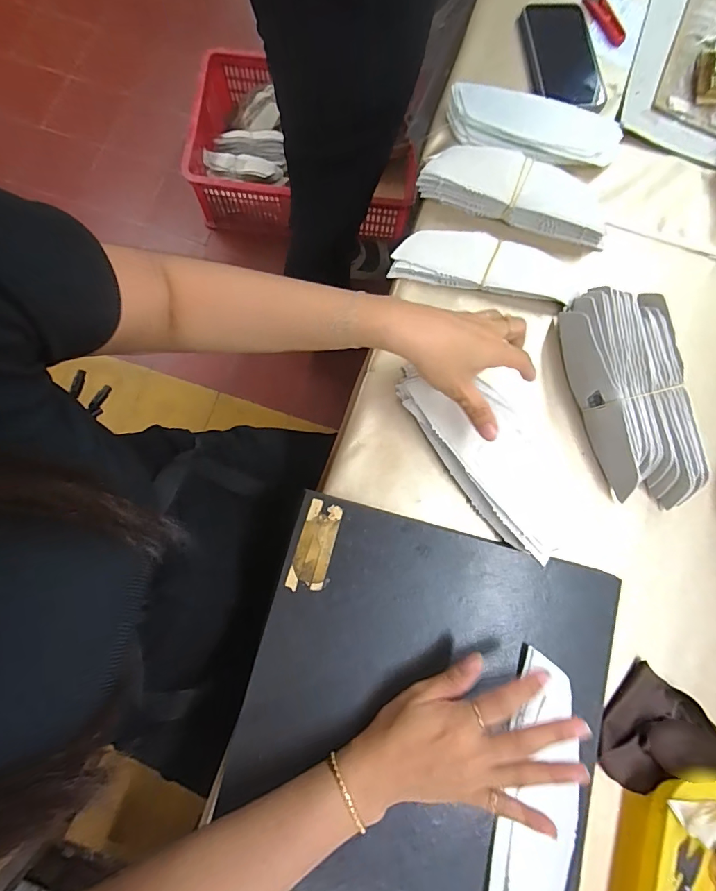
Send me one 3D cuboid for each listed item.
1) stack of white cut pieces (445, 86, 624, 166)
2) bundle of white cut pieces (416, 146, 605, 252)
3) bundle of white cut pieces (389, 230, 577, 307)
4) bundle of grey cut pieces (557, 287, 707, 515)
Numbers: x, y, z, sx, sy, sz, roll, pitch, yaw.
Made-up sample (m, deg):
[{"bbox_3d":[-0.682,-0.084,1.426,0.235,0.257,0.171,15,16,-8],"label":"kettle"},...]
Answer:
[{"bbox_3d":[0.206,-0.368,0.503,0.199,0.031,0.074,8,78,-2],"label":"stack of white cut pieces"},{"bbox_3d":[0.174,-0.276,0.475,0.211,0.045,0.056,15,79,0],"label":"bundle of white cut pieces"},{"bbox_3d":[0.139,-0.195,0.473,0.198,0.025,0.061,9,78,-2],"label":"bundle of white cut pieces"},{"bbox_3d":[0.268,-0.052,0.430,0.098,0.060,0.223,-5,80,-4],"label":"bundle of grey cut pieces"}]

